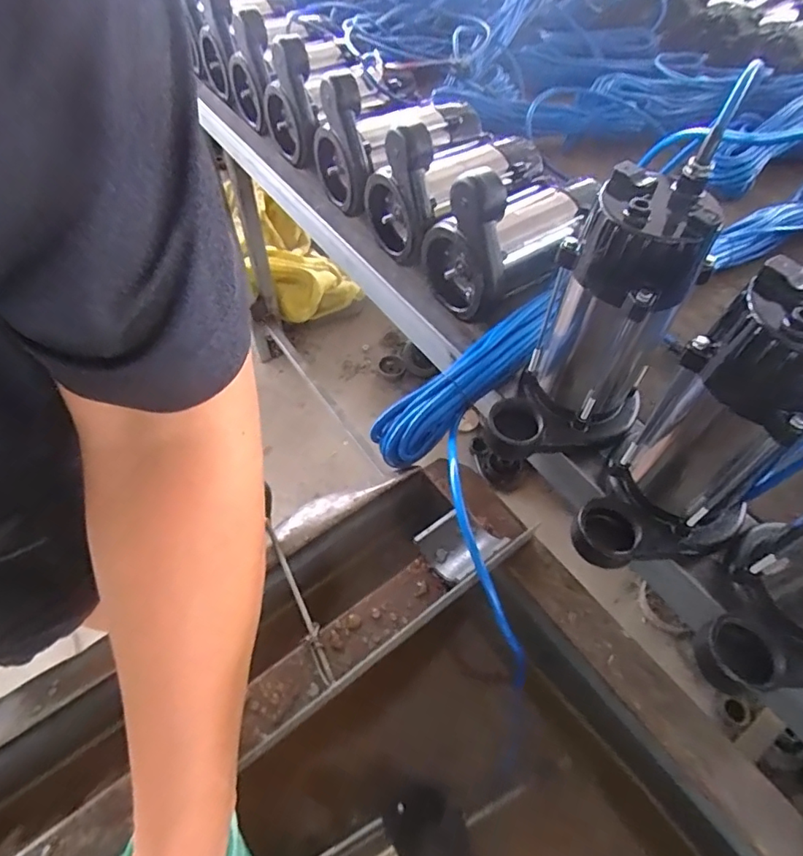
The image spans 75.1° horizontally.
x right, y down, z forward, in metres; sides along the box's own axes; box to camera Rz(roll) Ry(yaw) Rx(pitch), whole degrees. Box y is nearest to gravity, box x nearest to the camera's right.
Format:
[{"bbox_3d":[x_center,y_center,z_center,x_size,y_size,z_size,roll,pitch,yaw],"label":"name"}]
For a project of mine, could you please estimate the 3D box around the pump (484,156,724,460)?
[{"bbox_3d":[0.172,-0.081,0.453,0.116,0.235,0.148,26,59,17],"label":"pump"}]

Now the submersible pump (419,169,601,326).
[{"bbox_3d":[0.147,-0.245,0.622,0.212,0.164,0.130,-27,60,-18],"label":"submersible pump"}]

